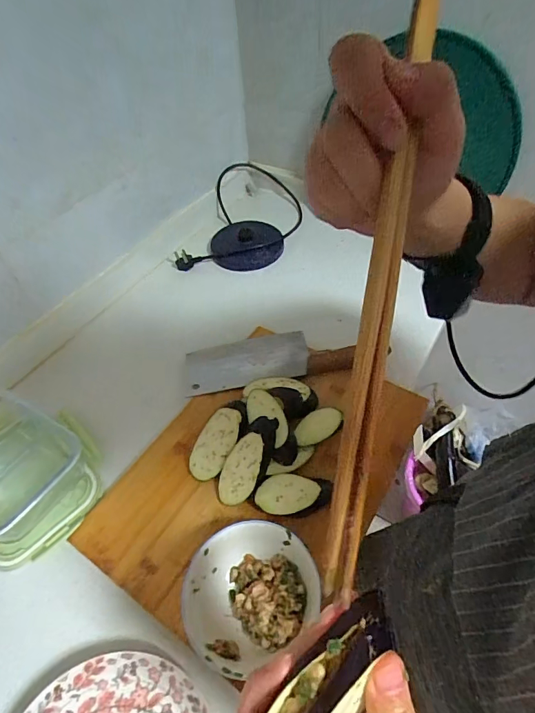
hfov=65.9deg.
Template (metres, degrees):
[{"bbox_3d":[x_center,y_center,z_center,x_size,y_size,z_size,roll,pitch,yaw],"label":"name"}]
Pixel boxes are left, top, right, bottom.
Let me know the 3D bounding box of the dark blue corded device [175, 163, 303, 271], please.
[{"bbox_3d":[-0.043,-0.289,0.866,0.208,0.065,0.314,11,51,13],"label":"dark blue corded device"}]

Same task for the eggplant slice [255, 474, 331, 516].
[{"bbox_3d":[0.032,0.166,0.489,0.089,0.025,0.048,-3,50,1],"label":"eggplant slice"}]

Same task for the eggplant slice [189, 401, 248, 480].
[{"bbox_3d":[-0.061,0.104,0.517,0.044,0.015,0.103,30,85,26],"label":"eggplant slice"}]

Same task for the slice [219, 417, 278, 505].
[{"bbox_3d":[-0.023,0.124,0.499,0.048,0.022,0.110,23,76,22],"label":"slice"}]

